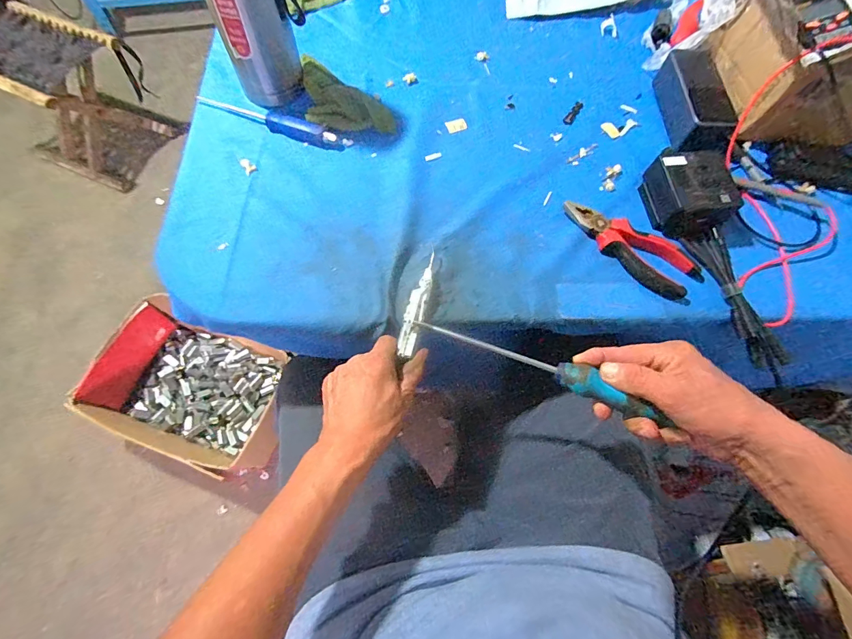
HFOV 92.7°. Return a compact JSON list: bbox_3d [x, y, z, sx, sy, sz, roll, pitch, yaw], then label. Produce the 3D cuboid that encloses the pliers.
[{"bbox_3d":[0.225,-0.083,0.449,0.157,0.023,0.052,39,73,12],"label":"pliers"}]

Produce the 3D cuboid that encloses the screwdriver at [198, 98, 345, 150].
[{"bbox_3d":[-0.195,-0.246,0.501,0.195,0.018,0.023,19,70,6],"label":"screwdriver"}]

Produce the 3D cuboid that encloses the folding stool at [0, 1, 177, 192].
[{"bbox_3d":[-0.986,-0.607,1.167,0.296,0.358,0.294,21,68,6],"label":"folding stool"}]

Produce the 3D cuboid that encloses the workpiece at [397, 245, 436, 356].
[{"bbox_3d":[-0.007,-0.019,0.411,0.018,0.019,0.119,15,74,4],"label":"workpiece"}]

